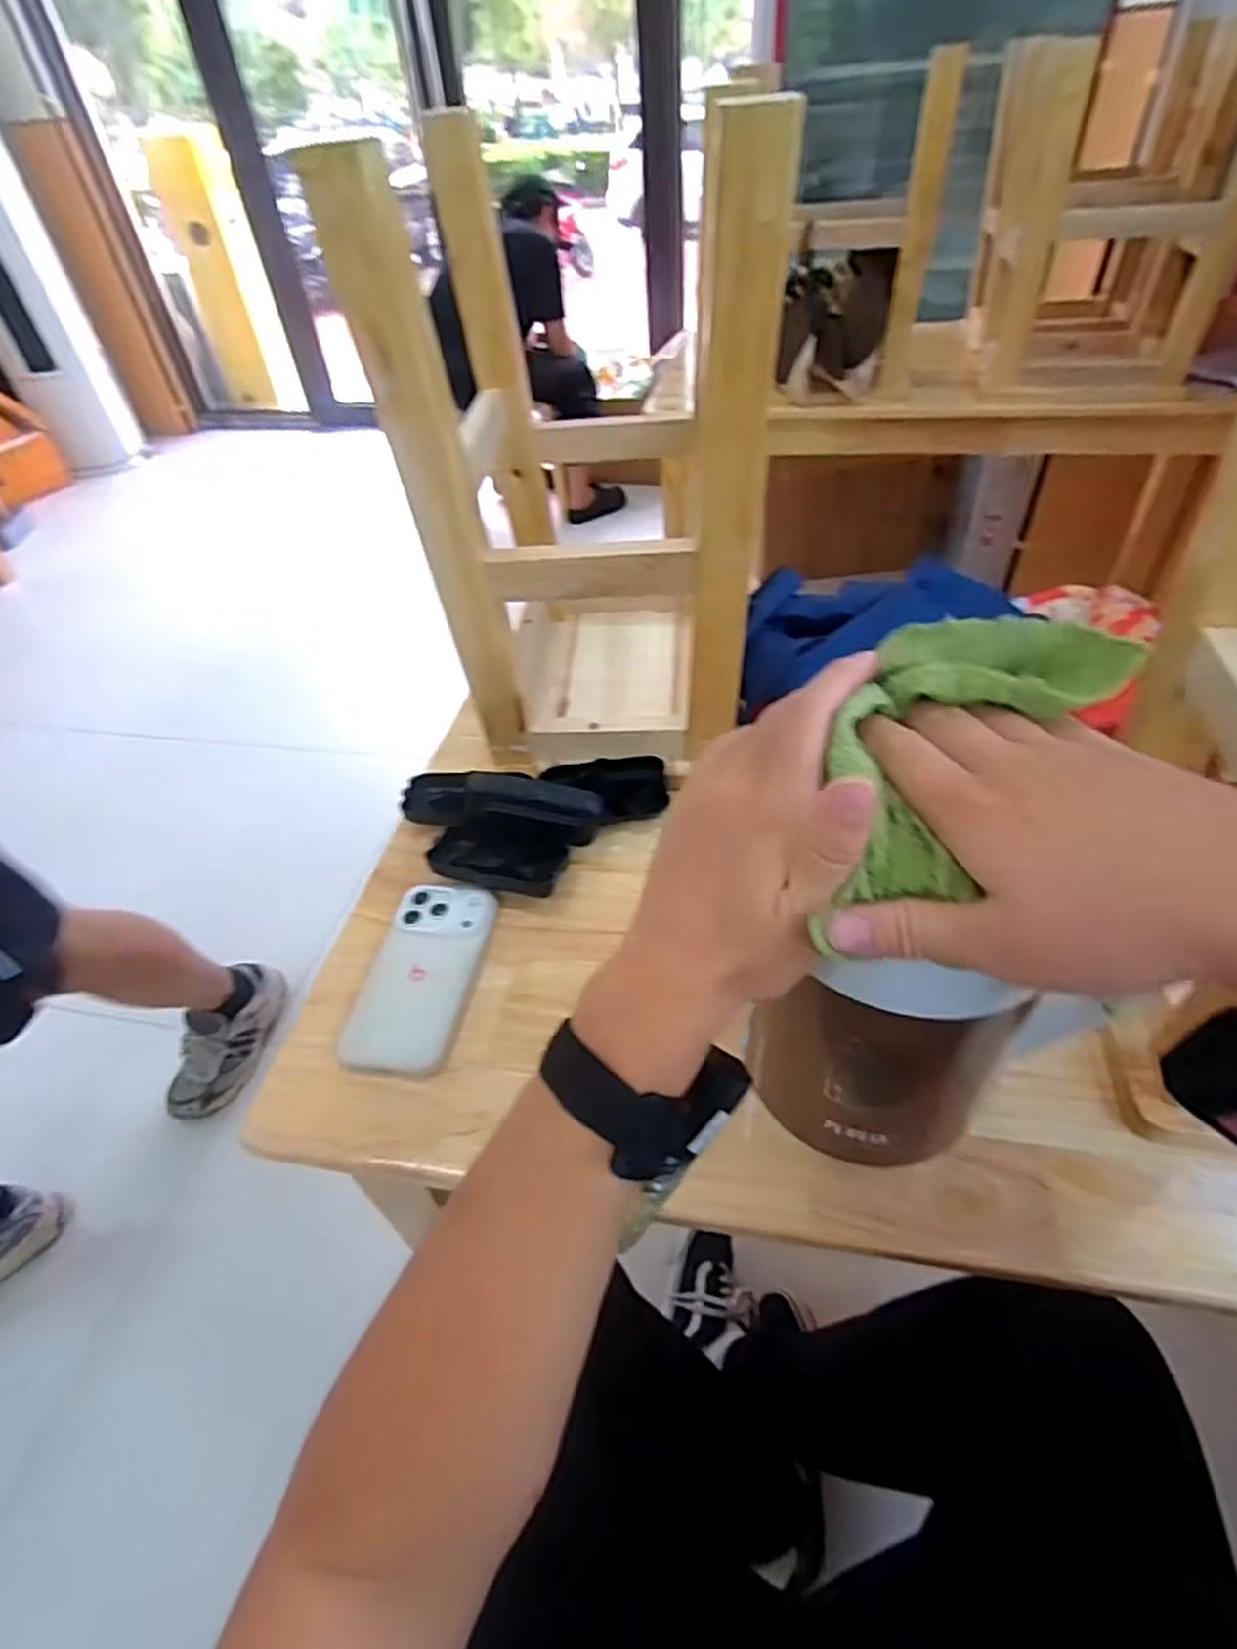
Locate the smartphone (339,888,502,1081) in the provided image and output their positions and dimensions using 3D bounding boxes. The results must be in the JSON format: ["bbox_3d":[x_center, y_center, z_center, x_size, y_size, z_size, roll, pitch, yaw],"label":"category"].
[{"bbox_3d":[-0.142,0.107,0.556,0.074,0.015,0.150,6,46,11],"label":"smartphone"}]

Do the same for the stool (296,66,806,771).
[{"bbox_3d":[-0.014,-0.299,0.643,0.245,0.419,0.316,-1,45,5],"label":"stool"}]

